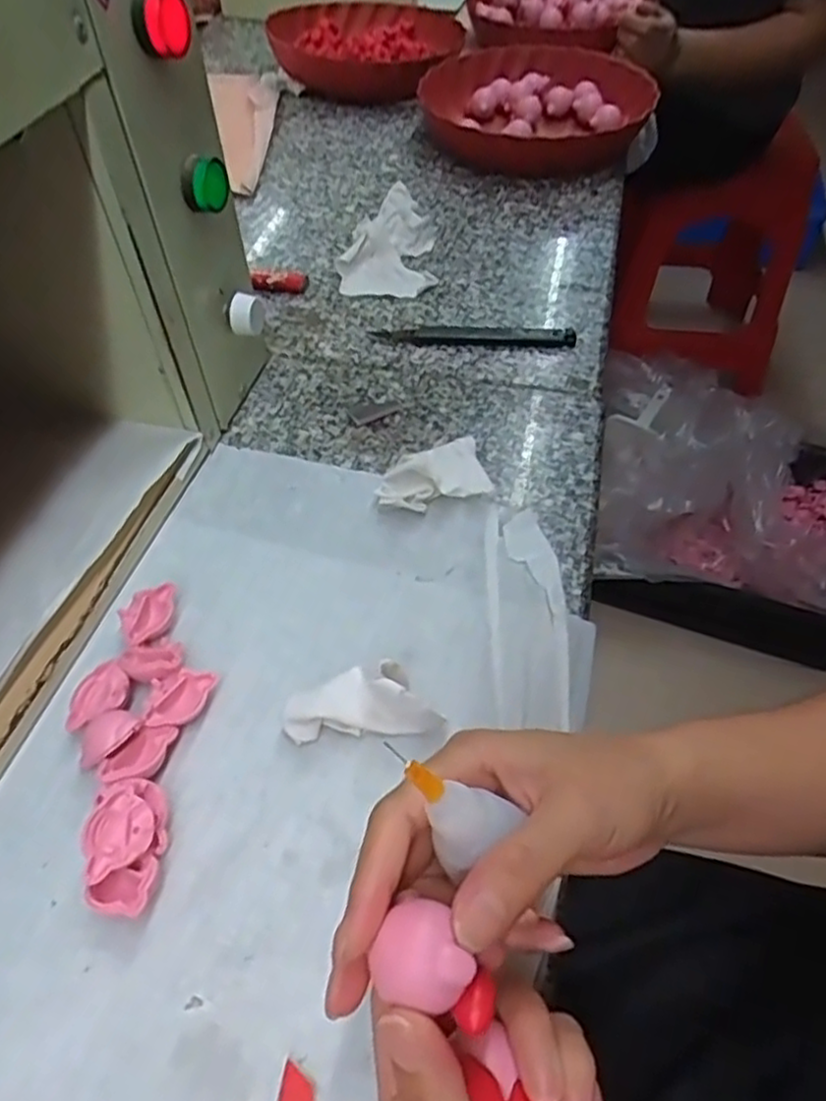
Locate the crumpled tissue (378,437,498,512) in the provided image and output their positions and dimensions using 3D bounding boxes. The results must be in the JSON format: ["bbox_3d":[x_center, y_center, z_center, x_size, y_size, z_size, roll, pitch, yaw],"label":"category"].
[{"bbox_3d":[0.011,-0.046,0.440,0.068,0.017,0.048,-14,52,-9],"label":"crumpled tissue"}]

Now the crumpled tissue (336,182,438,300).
[{"bbox_3d":[-0.022,-0.274,0.624,0.079,0.024,0.146,-1,51,1],"label":"crumpled tissue"}]

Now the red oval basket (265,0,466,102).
[{"bbox_3d":[-0.067,-0.616,0.872,0.229,0.059,0.188,12,52,11],"label":"red oval basket"}]

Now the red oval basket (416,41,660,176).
[{"bbox_3d":[0.124,-0.457,0.741,0.234,0.060,0.242,9,52,9],"label":"red oval basket"}]

